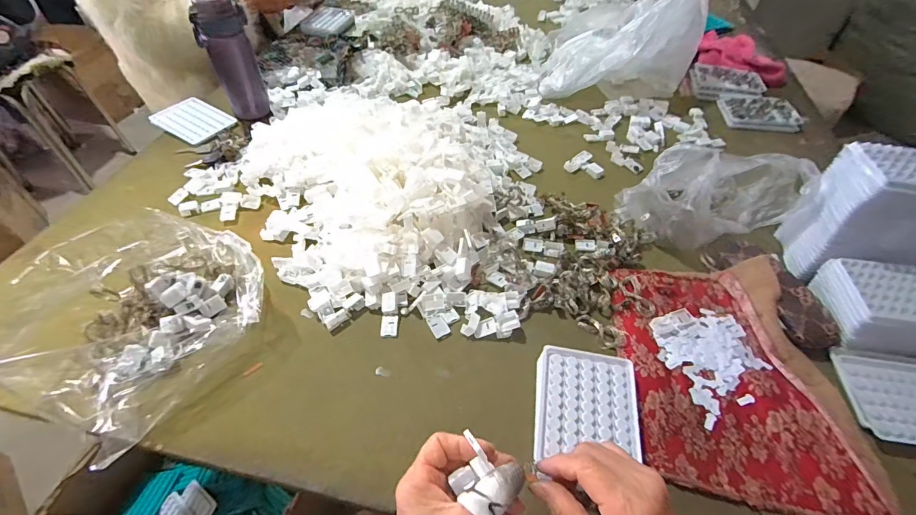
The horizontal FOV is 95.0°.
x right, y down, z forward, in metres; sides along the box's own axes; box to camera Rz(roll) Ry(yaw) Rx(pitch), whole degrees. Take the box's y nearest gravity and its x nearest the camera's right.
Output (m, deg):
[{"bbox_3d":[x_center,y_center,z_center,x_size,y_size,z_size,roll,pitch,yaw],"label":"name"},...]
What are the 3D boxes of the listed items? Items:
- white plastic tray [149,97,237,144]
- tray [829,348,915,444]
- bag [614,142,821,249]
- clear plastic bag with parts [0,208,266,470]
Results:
[{"bbox_3d":[-0.495,-0.258,0.784,0.136,0.007,0.099,25,53,18],"label":"white plastic tray"},{"bbox_3d":[0.492,0.152,0.446,0.138,0.020,0.099,8,50,5],"label":"tray"},{"bbox_3d":[0.354,-0.089,0.585,0.214,0.149,0.111,-8,50,-9],"label":"bag"},{"bbox_3d":[-0.361,0.042,0.472,0.241,0.088,0.257,32,56,25],"label":"clear plastic bag with parts"}]

